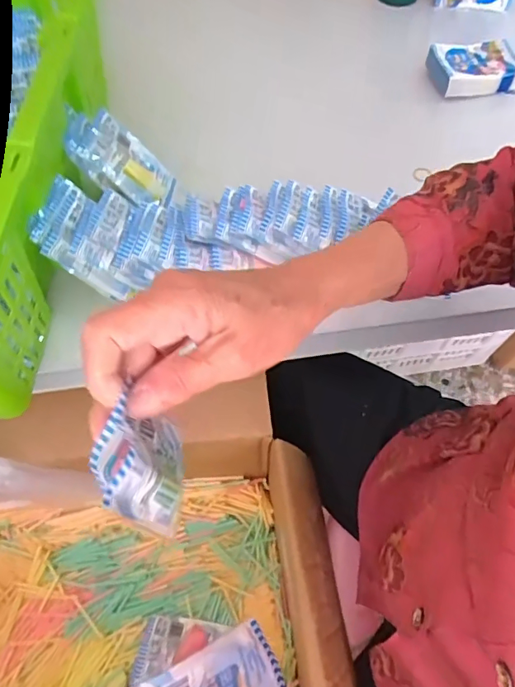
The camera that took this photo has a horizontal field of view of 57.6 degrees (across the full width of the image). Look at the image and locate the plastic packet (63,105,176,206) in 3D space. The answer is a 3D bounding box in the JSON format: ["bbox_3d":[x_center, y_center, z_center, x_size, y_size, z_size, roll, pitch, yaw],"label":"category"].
[{"bbox_3d":[-0.133,-0.180,0.462,0.023,0.117,0.064,-15,58,42],"label":"plastic packet"}]

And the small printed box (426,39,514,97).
[{"bbox_3d":[0.276,-0.351,0.592,0.115,0.031,0.069,-11,63,-6],"label":"small printed box"}]

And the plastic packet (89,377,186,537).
[{"bbox_3d":[-0.056,0.060,0.238,0.028,0.077,0.057,7,62,4],"label":"plastic packet"}]

